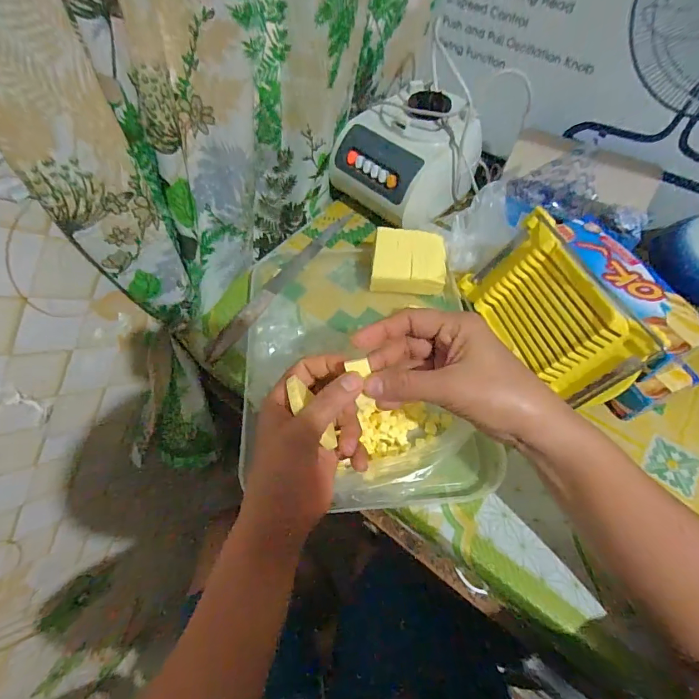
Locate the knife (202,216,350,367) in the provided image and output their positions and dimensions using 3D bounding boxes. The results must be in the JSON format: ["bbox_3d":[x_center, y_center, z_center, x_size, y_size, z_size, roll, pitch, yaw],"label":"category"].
[{"bbox_3d":[-0.073,-0.094,0.497,0.025,0.023,0.287,26,58,14],"label":"knife"}]

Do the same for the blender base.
[{"bbox_3d":[0.084,-0.253,0.560,0.165,0.124,0.169,38,62,21],"label":"blender base"}]

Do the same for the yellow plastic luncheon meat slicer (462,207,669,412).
[{"bbox_3d":[0.203,-0.036,0.432,0.054,0.125,0.187,17,39,-38],"label":"yellow plastic luncheon meat slicer"}]

